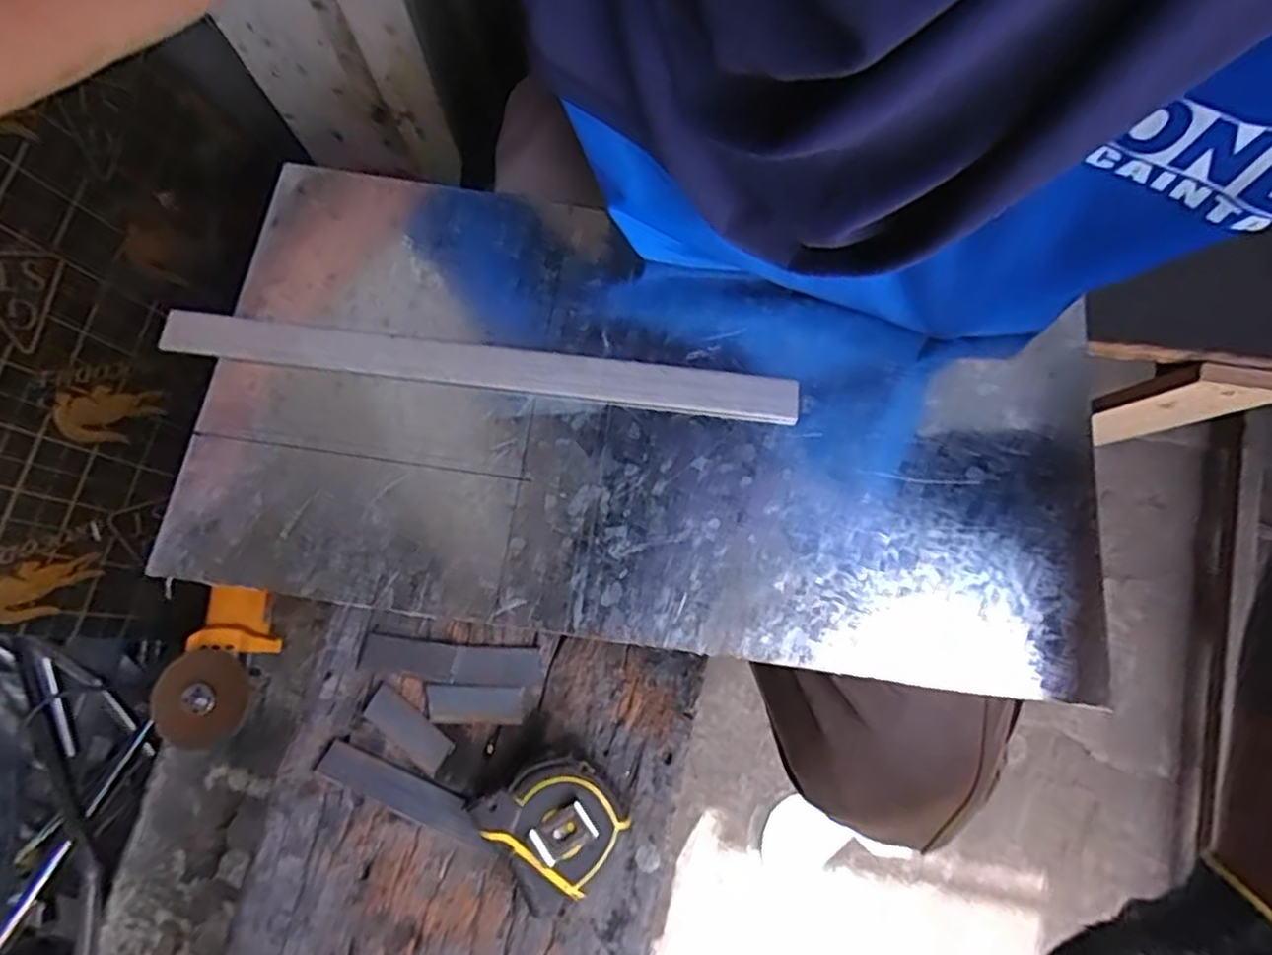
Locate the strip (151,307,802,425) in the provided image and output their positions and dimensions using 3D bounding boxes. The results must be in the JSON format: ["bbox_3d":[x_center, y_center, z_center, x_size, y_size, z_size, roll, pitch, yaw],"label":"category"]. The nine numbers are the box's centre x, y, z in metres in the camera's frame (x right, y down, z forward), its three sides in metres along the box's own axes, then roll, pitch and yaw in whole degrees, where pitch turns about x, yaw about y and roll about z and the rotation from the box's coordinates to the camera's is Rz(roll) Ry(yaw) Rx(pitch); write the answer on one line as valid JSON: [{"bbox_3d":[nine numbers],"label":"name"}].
[{"bbox_3d":[-0.086,-0.062,0.404,0.351,0.008,0.028,6,80,-1],"label":"strip"}]

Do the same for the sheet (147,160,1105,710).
[{"bbox_3d":[0.010,-0.033,0.405,0.492,0.010,0.251,8,72,0],"label":"sheet"}]

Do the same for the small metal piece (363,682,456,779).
[{"bbox_3d":[-0.143,0.157,0.444,0.060,0.009,0.024,41,82,9],"label":"small metal piece"}]

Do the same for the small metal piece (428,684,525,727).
[{"bbox_3d":[-0.102,0.144,0.451,0.059,0.005,0.024,2,78,1],"label":"small metal piece"}]

